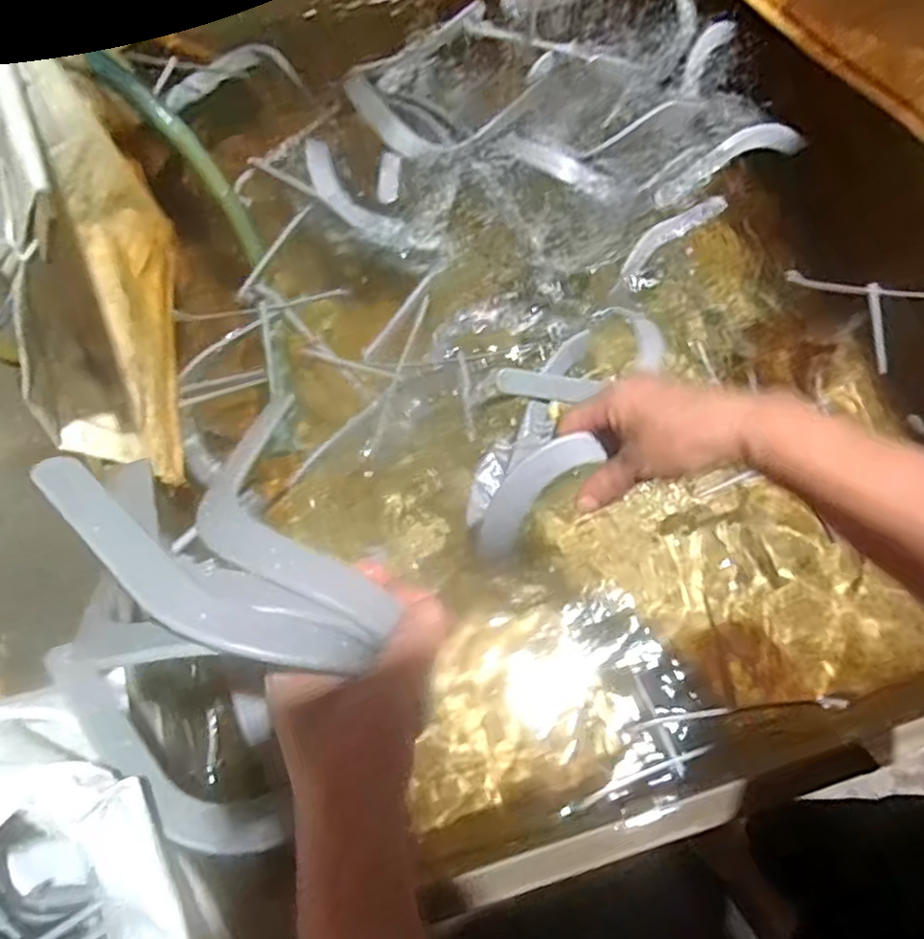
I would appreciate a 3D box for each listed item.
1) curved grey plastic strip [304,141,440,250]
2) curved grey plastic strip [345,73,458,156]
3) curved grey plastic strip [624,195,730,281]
[{"bbox_3d":[-0.106,-0.276,0.708,0.172,0.018,0.047,40,73,0],"label":"curved grey plastic strip"},{"bbox_3d":[-0.071,-0.369,0.722,0.122,0.016,0.038,35,70,-17],"label":"curved grey plastic strip"},{"bbox_3d":[0.221,-0.248,0.706,0.151,0.017,0.025,-35,74,-13],"label":"curved grey plastic strip"}]

